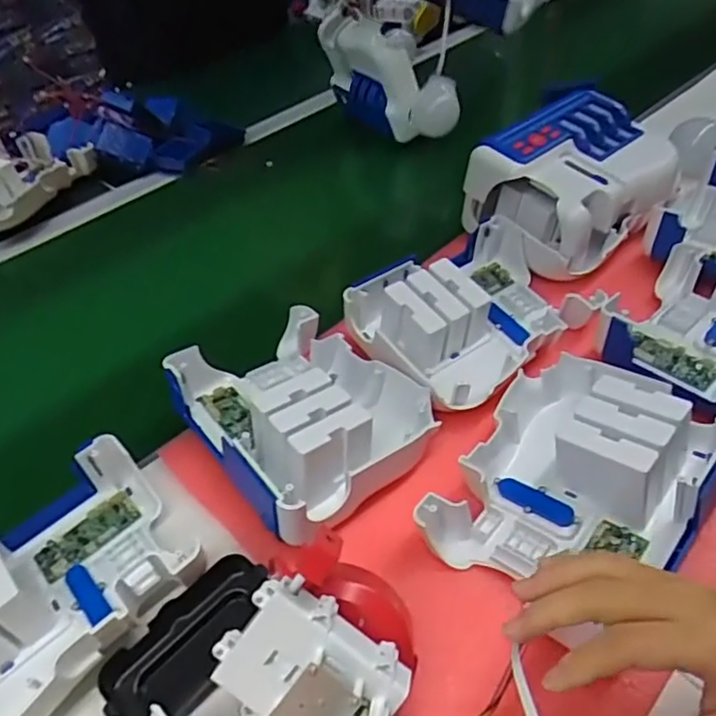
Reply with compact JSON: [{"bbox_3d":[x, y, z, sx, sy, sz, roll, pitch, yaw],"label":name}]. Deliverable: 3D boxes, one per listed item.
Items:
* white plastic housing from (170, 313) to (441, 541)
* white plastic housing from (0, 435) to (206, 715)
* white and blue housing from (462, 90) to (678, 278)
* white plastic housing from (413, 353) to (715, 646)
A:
[{"bbox_3d":[-0.043,0.029,0.463,0.145,0.059,0.187,-33,50,-22],"label":"white plastic housing"},{"bbox_3d":[-0.200,0.146,0.388,0.135,0.057,0.185,32,58,33],"label":"white plastic housing"},{"bbox_3d":[0.213,-0.174,0.603,0.184,0.096,0.135,-36,51,-24],"label":"white and blue housing"},{"bbox_3d":[0.141,0.074,0.399,0.139,0.065,0.172,26,55,30],"label":"white plastic housing"}]

